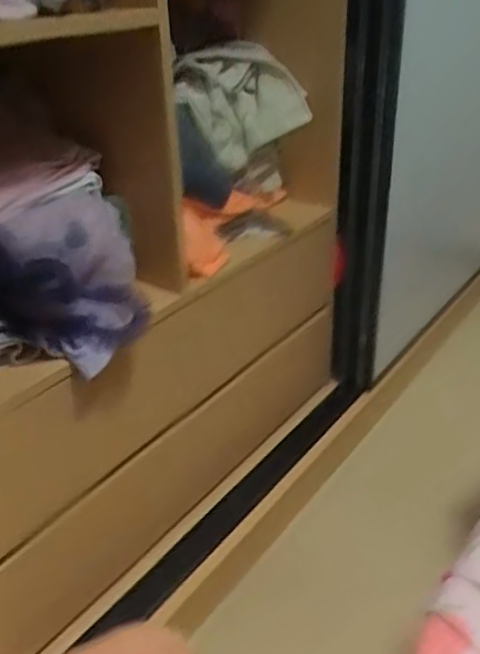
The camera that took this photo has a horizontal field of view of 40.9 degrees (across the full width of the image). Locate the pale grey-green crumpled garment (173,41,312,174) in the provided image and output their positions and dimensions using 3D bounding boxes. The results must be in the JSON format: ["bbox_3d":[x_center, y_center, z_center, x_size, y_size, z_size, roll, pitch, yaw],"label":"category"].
[{"bbox_3d":[0.003,-0.389,1.092,0.220,0.199,0.059,-38,24,-14],"label":"pale grey-green crumpled garment"}]

